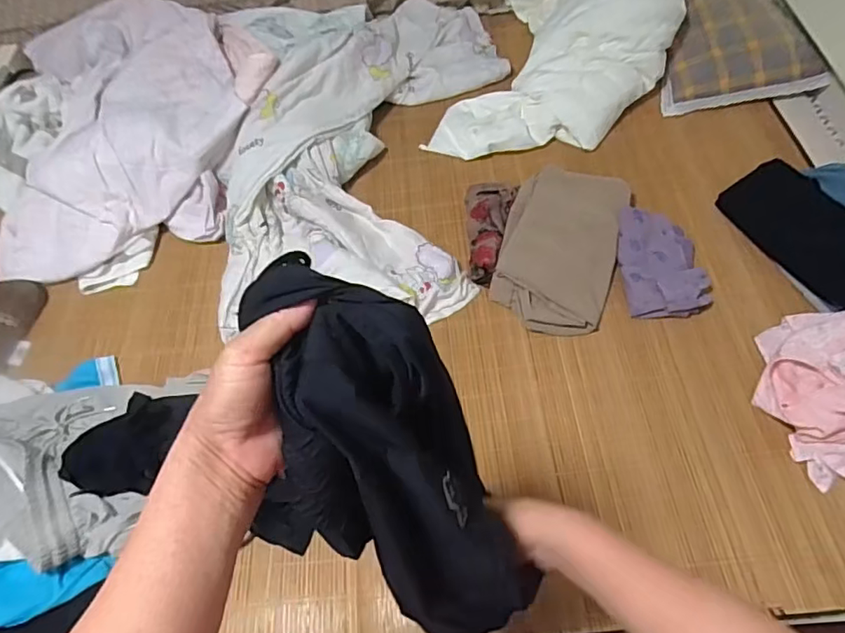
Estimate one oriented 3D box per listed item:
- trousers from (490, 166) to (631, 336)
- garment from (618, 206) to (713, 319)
[{"bbox_3d":[0.258,-0.135,1.031,0.209,0.103,0.320,13,61,13],"label":"trousers"},{"bbox_3d":[0.443,-0.107,1.026,0.140,0.051,0.222,-4,58,2],"label":"garment"}]

